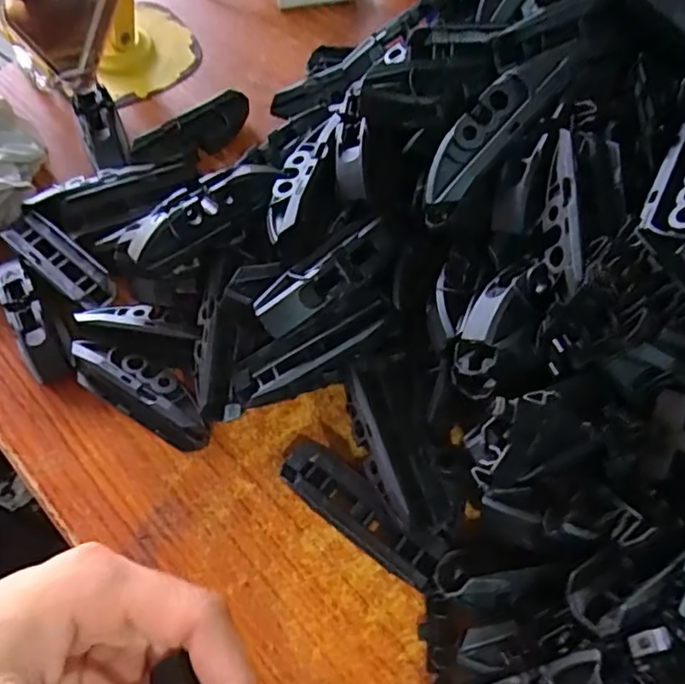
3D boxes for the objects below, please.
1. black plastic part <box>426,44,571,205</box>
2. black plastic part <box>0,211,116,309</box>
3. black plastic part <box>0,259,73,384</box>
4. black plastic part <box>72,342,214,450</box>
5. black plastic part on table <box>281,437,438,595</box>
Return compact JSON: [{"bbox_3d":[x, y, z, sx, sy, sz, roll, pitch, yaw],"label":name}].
[{"bbox_3d":[0.056,-0.081,0.223,0.019,0.006,0.072,42,91,22],"label":"black plastic part"},{"bbox_3d":[-0.137,-0.039,0.293,0.067,0.008,0.020,35,69,19],"label":"black plastic part"},{"bbox_3d":[-0.146,-0.010,0.282,0.019,0.019,0.065,-31,65,-13],"label":"black plastic part"},{"bbox_3d":[-0.086,0.021,0.260,0.068,0.025,0.022,28,67,16],"label":"black plastic part"},{"bbox_3d":[0.007,0.067,0.236,0.072,0.017,0.021,34,69,19],"label":"black plastic part on table"}]

